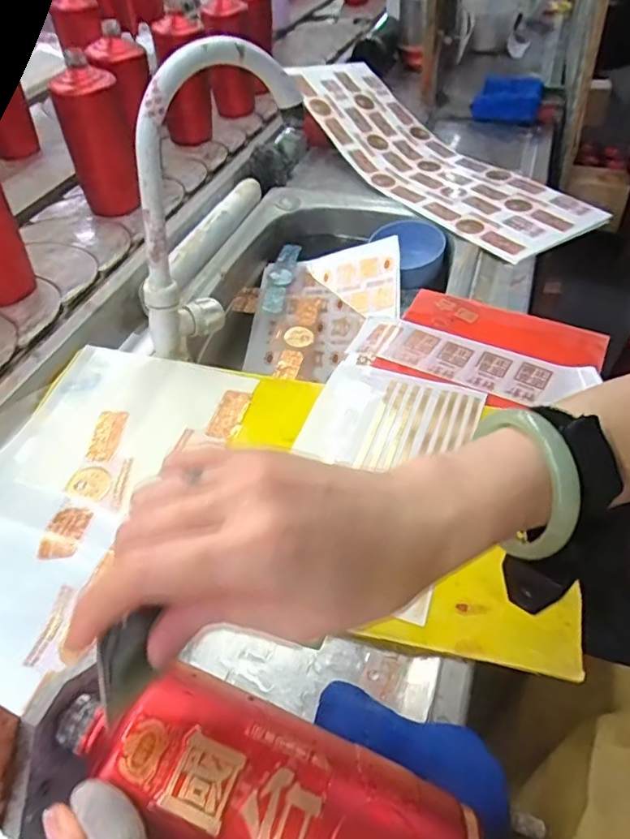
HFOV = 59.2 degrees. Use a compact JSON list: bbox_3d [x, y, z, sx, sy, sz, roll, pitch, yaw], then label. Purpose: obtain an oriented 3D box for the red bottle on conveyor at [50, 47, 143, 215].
[{"bbox_3d":[-0.300,-0.388,0.766,0.084,0.179,0.075,-17,50,-11],"label":"red bottle on conveyor"}]

